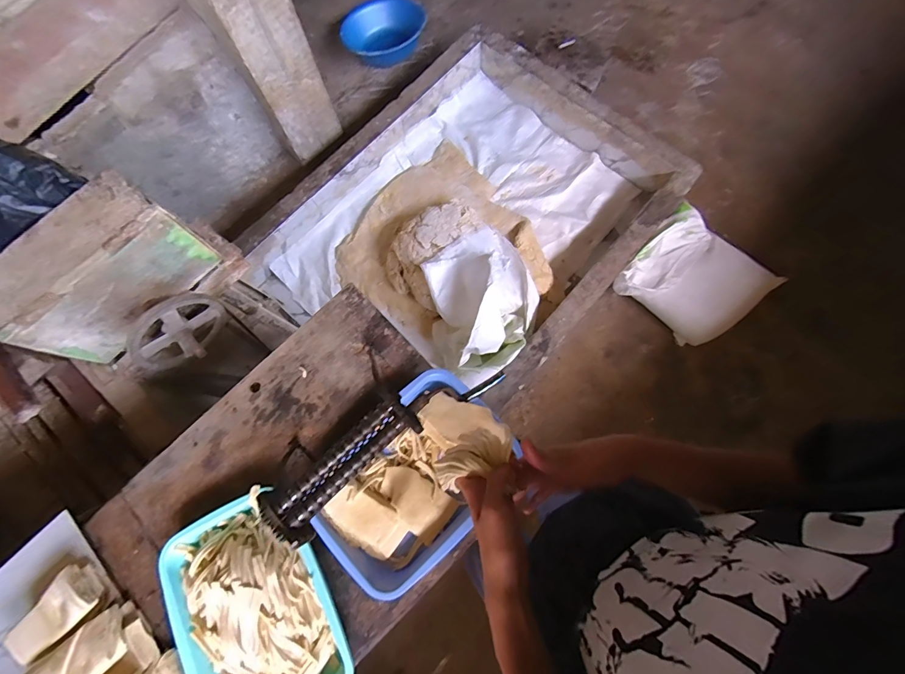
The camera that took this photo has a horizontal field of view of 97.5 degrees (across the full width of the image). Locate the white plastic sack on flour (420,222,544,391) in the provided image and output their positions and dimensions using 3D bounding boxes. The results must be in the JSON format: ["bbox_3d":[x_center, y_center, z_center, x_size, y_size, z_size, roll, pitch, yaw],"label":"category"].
[{"bbox_3d":[0.117,-0.149,1.381,0.389,0.216,0.533,-18,75,-3],"label":"white plastic sack on flour"}]

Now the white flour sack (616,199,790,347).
[{"bbox_3d":[0.933,-0.221,1.512,0.460,0.139,0.434,42,80,12],"label":"white flour sack"}]

